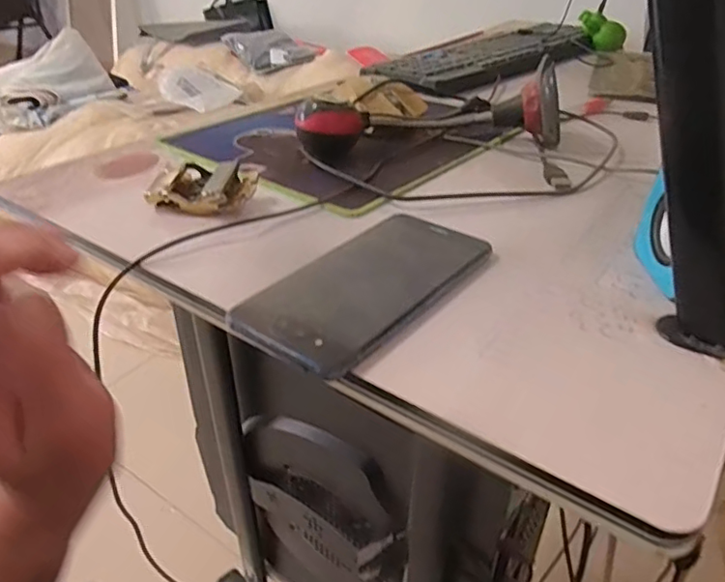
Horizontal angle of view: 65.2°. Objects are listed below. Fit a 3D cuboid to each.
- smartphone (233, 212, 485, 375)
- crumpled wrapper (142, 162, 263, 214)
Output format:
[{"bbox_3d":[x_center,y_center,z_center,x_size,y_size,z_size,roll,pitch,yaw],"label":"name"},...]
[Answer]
[{"bbox_3d":[0.006,-0.006,0.313,0.075,0.004,0.150,24,41,31],"label":"smartphone"},{"bbox_3d":[-0.110,-0.074,0.402,0.067,0.025,0.042,8,35,11],"label":"crumpled wrapper"}]

